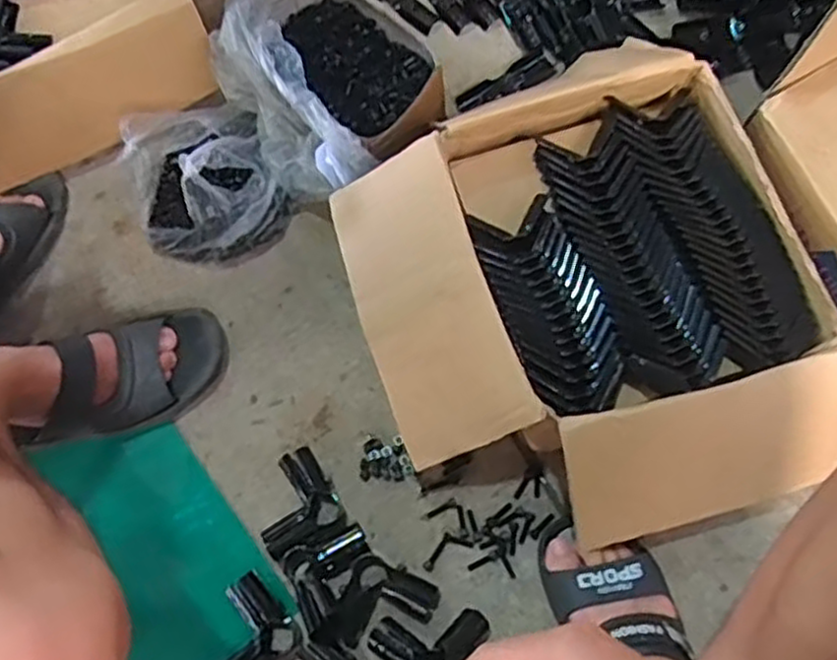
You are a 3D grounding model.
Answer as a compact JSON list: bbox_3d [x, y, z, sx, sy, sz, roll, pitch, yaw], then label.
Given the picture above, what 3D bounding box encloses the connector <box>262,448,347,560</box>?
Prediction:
[{"bbox_3d":[-0.122,0.170,0.746,0.078,0.033,0.087,-27,72,-7],"label":"connector"}]

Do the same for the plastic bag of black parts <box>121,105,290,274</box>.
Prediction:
[{"bbox_3d":[-0.238,-0.172,0.822,0.156,0.113,0.173,-21,71,-5],"label":"plastic bag of black parts"}]

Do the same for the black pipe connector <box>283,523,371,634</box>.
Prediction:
[{"bbox_3d":[-0.080,0.233,0.717,0.079,0.035,0.072,-24,72,-6],"label":"black pipe connector"}]

